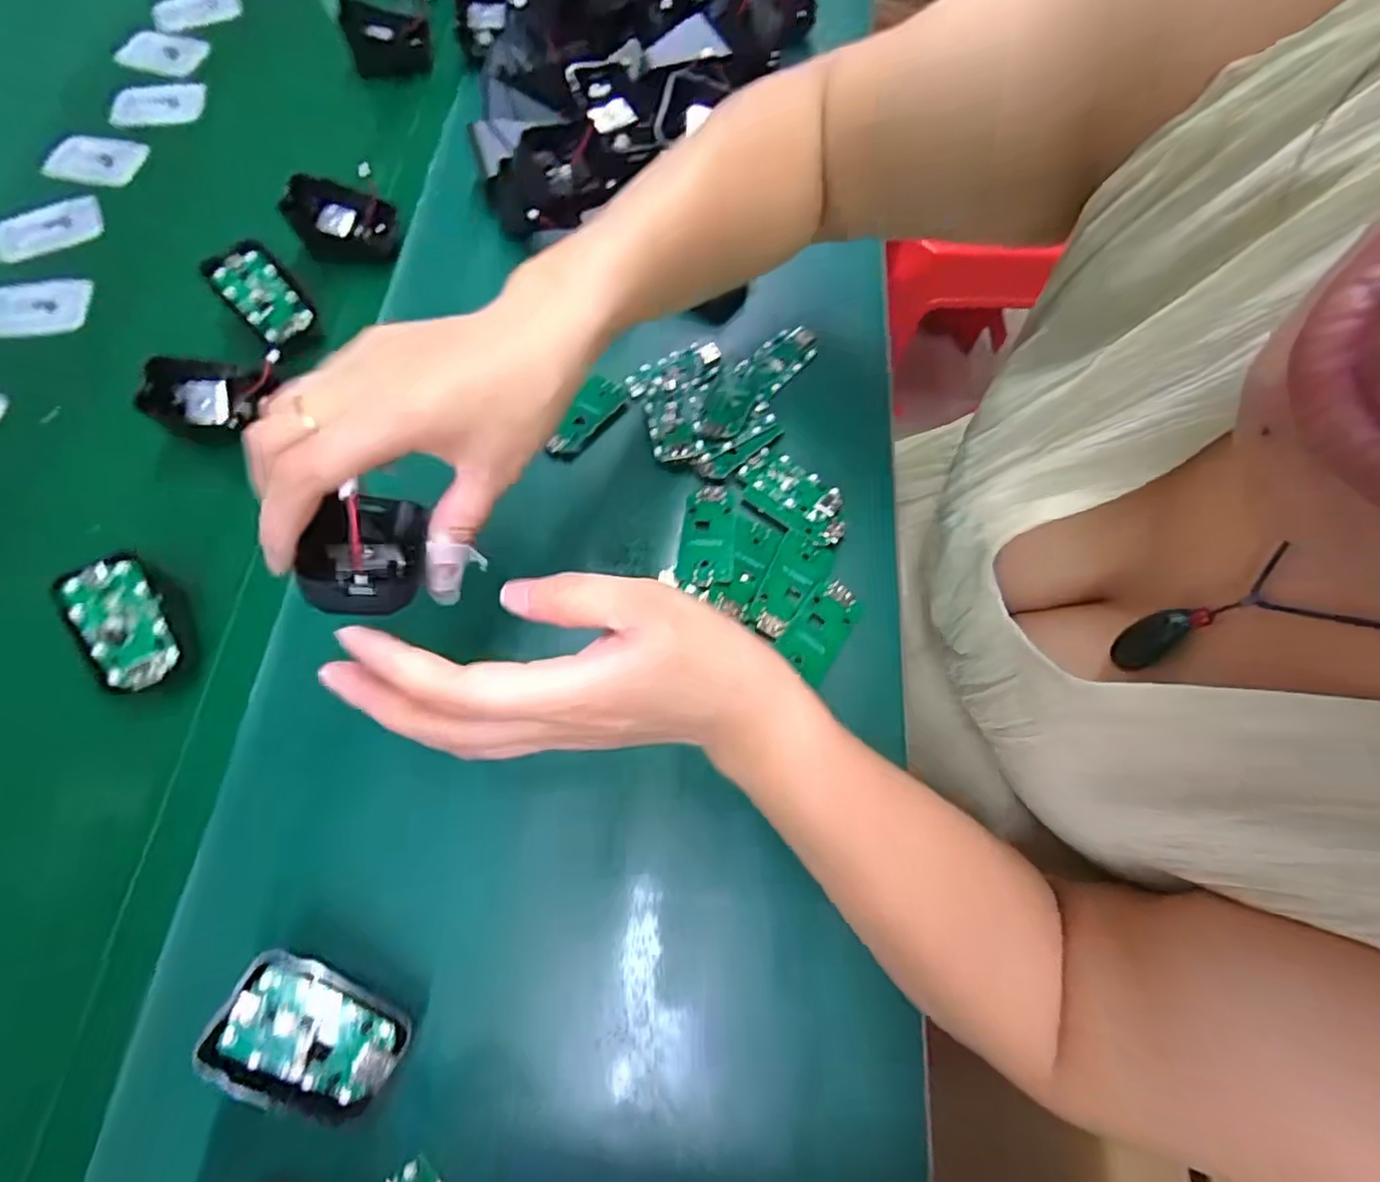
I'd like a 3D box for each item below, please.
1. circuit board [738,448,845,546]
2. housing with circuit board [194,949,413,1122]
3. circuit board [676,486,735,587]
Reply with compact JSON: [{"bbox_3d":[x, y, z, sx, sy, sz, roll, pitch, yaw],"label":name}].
[{"bbox_3d":[0.063,-0.058,0.357,0.072,0.006,0.039,39,73,12],"label":"circuit board"},{"bbox_3d":[-0.152,0.178,0.239,0.069,0.011,0.046,32,66,-11],"label":"housing with circuit board"},{"bbox_3d":[0.010,-0.032,0.345,0.031,0.006,0.063,3,64,5],"label":"circuit board"}]

